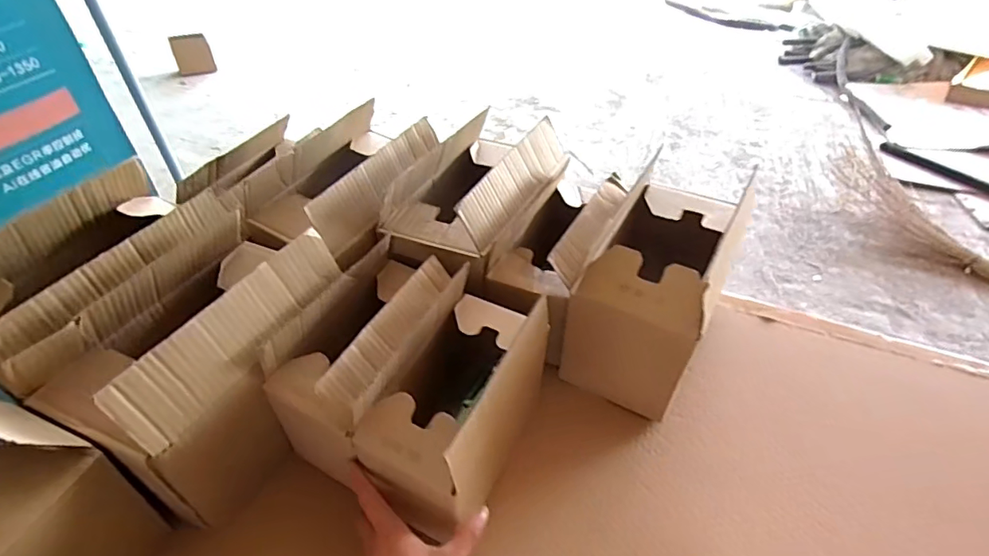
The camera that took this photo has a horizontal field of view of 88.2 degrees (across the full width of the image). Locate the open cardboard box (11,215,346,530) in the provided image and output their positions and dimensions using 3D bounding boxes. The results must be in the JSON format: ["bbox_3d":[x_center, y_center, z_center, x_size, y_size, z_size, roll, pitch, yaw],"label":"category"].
[{"bbox_3d":[-0.267,0.080,0.498,0.141,0.193,0.229,20,48,15],"label":"open cardboard box"}]

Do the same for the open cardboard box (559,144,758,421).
[{"bbox_3d":[0.183,0.003,0.594,0.125,0.207,0.215,23,49,18],"label":"open cardboard box"}]

